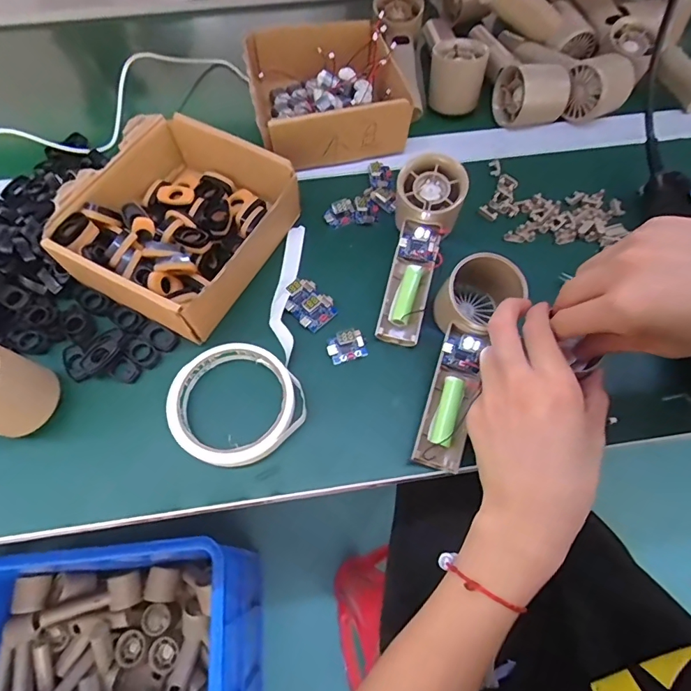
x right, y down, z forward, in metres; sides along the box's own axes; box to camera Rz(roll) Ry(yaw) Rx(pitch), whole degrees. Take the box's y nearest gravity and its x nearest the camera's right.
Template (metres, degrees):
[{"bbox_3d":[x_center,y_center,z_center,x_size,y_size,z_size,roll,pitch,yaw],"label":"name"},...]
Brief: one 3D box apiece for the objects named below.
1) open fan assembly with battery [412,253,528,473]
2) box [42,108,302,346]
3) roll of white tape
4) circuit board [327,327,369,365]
[{"bbox_3d":[0.083,0.003,0.325,0.060,0.060,0.165,22,65,10],"label":"open fan assembly with battery"},{"bbox_3d":[-0.143,-0.105,0.377,0.156,0.057,0.176,24,66,11],"label":"box"},{"bbox_3d":[-0.055,-0.004,0.355,0.097,0.016,0.212,25,66,11],"label":"roll of white tape"},{"bbox_3d":[0.001,-0.001,0.356,0.031,0.007,0.024,-14,65,-8],"label":"circuit board"}]

